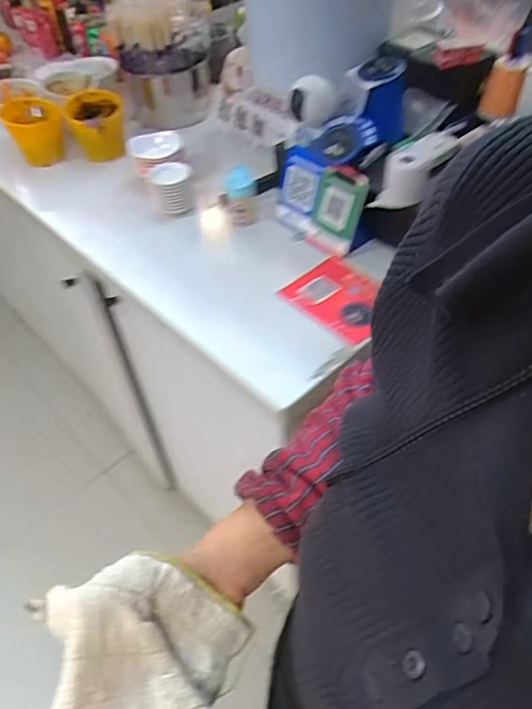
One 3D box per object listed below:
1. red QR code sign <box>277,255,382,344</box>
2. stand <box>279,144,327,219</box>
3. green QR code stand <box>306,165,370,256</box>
[{"bbox_3d":[0.112,-0.085,0.827,0.116,0.012,0.158,-37,54,-24],"label":"red QR code sign"},{"bbox_3d":[0.062,-0.284,0.913,0.025,0.096,0.090,-18,45,-38],"label":"stand"},{"bbox_3d":[0.112,-0.226,0.871,0.079,0.116,0.055,32,57,29],"label":"green QR code stand"}]

